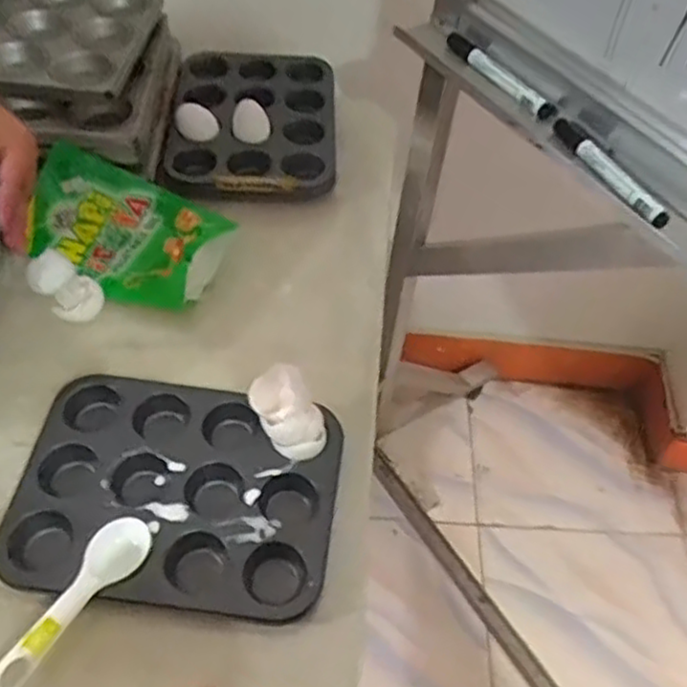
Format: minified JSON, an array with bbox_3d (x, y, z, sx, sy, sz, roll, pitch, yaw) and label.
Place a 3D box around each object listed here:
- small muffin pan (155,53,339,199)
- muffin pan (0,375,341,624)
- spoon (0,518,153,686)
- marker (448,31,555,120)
[{"bbox_3d":[-0.107,-0.266,0.874,0.193,0.028,0.257,1,52,-5],"label":"small muffin pan"},{"bbox_3d":[-0.133,0.118,0.599,0.247,0.027,0.185,8,52,0],"label":"muffin pan"},{"bbox_3d":[-0.197,0.184,0.533,0.038,0.015,0.141,32,56,18],"label":"spoon"},{"bbox_3d":[0.148,-0.255,0.696,0.021,0.016,0.135,-31,61,-26],"label":"marker"}]

